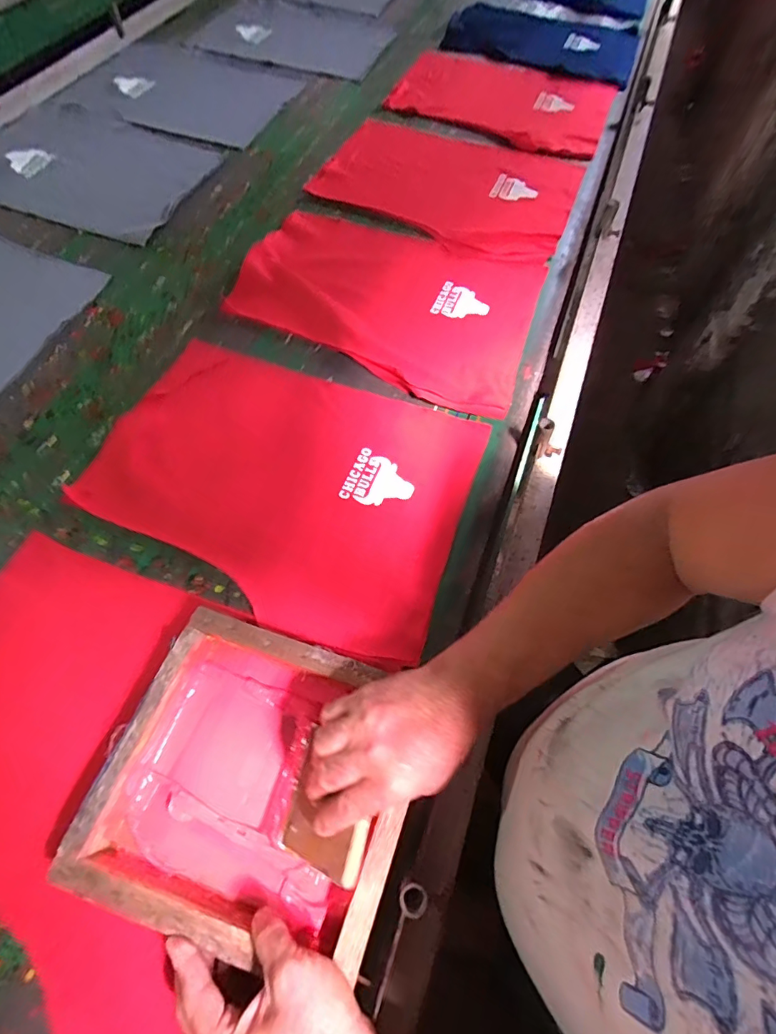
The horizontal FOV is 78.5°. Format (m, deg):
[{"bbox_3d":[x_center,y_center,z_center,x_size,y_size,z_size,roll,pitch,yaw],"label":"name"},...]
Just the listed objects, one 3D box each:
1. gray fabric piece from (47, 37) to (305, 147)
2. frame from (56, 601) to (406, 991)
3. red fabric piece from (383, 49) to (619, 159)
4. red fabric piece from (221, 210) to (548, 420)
[{"bbox_3d":[-0.476,-0.988,1.089,0.488,0.035,0.358,17,64,6],"label":"gray fabric piece"},{"bbox_3d":[-0.114,0.239,0.441,0.257,0.052,0.238,18,64,7],"label":"frame"},{"bbox_3d":[0.259,-0.967,1.086,0.487,0.028,0.362,20,63,9],"label":"red fabric piece"},{"bbox_3d":[0.000,-0.356,0.764,0.464,0.023,0.342,18,64,7],"label":"red fabric piece"}]

